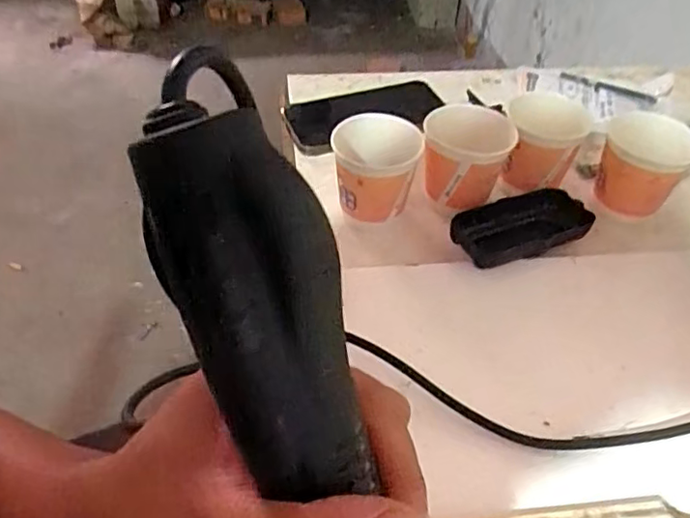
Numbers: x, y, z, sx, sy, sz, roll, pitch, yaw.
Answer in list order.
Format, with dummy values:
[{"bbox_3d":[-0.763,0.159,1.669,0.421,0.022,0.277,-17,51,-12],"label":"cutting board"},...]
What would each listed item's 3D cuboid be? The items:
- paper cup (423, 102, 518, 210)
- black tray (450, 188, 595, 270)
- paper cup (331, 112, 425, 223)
[{"bbox_3d":[0.096,-0.083,0.477,0.070,0.067,0.059,5,46,0],"label":"paper cup"},{"bbox_3d":[0.139,-0.024,0.463,0.104,0.020,0.054,-16,50,-19],"label":"black tray"},{"bbox_3d":[0.023,-0.070,0.466,0.064,0.066,0.059,2,46,-2],"label":"paper cup"}]

